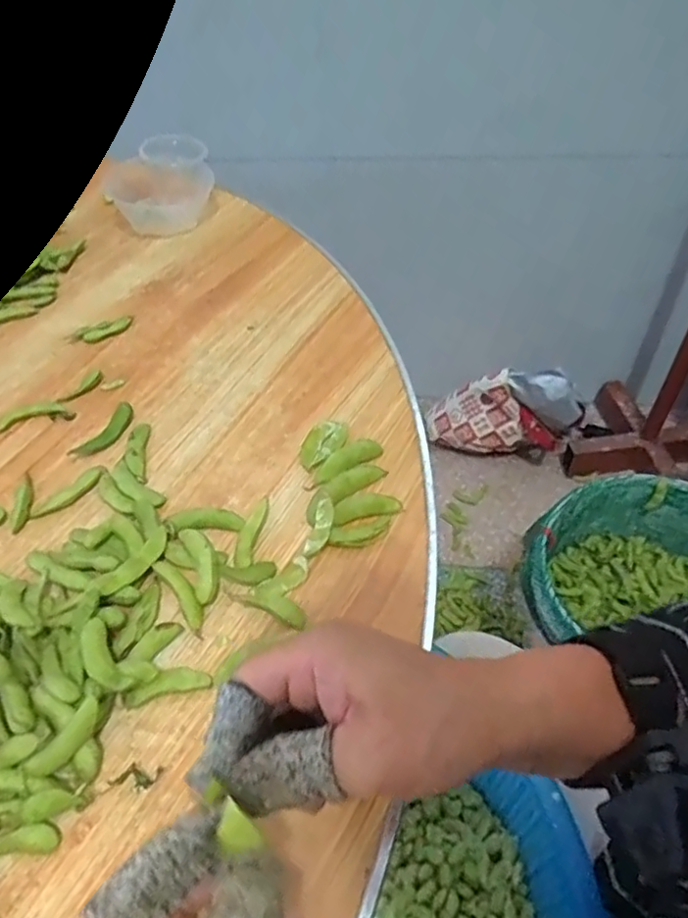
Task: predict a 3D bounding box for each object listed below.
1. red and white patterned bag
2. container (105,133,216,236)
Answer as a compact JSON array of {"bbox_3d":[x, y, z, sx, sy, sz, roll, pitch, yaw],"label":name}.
[{"bbox_3d":[0.322,-0.088,1.285,0.306,0.246,0.085,16,52,18],"label":"red and white patterned bag"},{"bbox_3d":[-0.190,-0.281,0.633,0.092,0.066,0.084,10,51,14],"label":"container"}]

